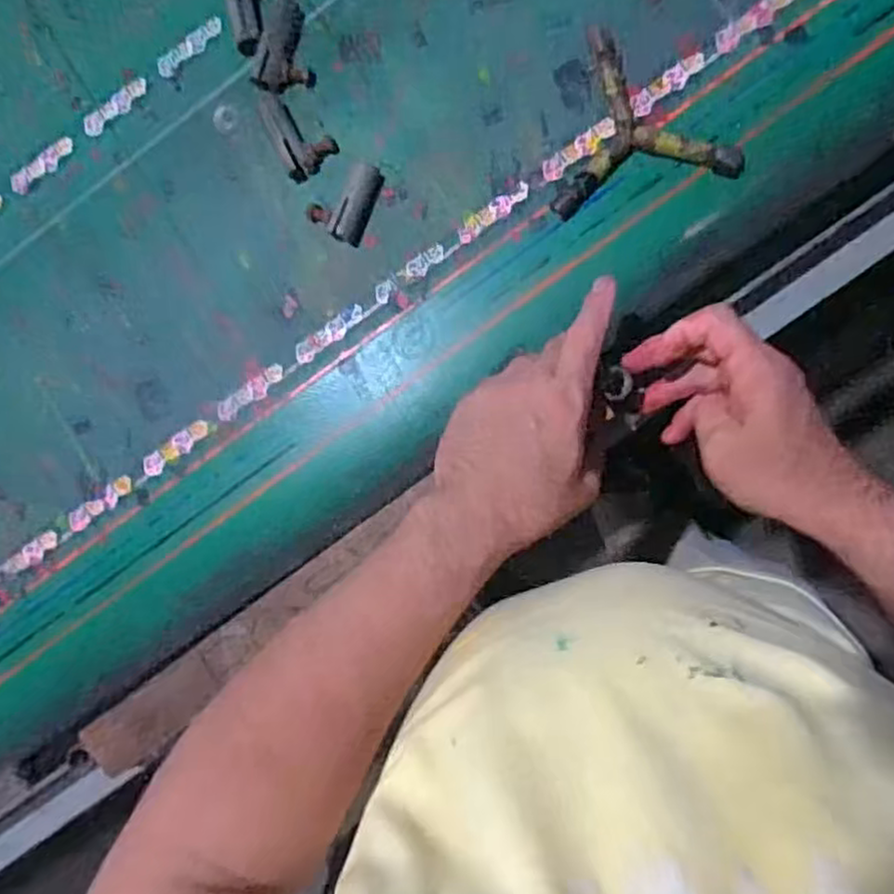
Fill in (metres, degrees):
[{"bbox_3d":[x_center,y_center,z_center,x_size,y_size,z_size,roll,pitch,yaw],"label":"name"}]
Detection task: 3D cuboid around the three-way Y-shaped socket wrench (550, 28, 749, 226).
[{"bbox_3d":[0.133,-0.243,0.531,0.133,0.019,0.125,-12,89,6],"label":"three-way Y-shaped socket wrench"}]

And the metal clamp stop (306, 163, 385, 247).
[{"bbox_3d":[-0.078,-0.188,0.556,0.046,0.015,0.059,25,93,6],"label":"metal clamp stop"}]

